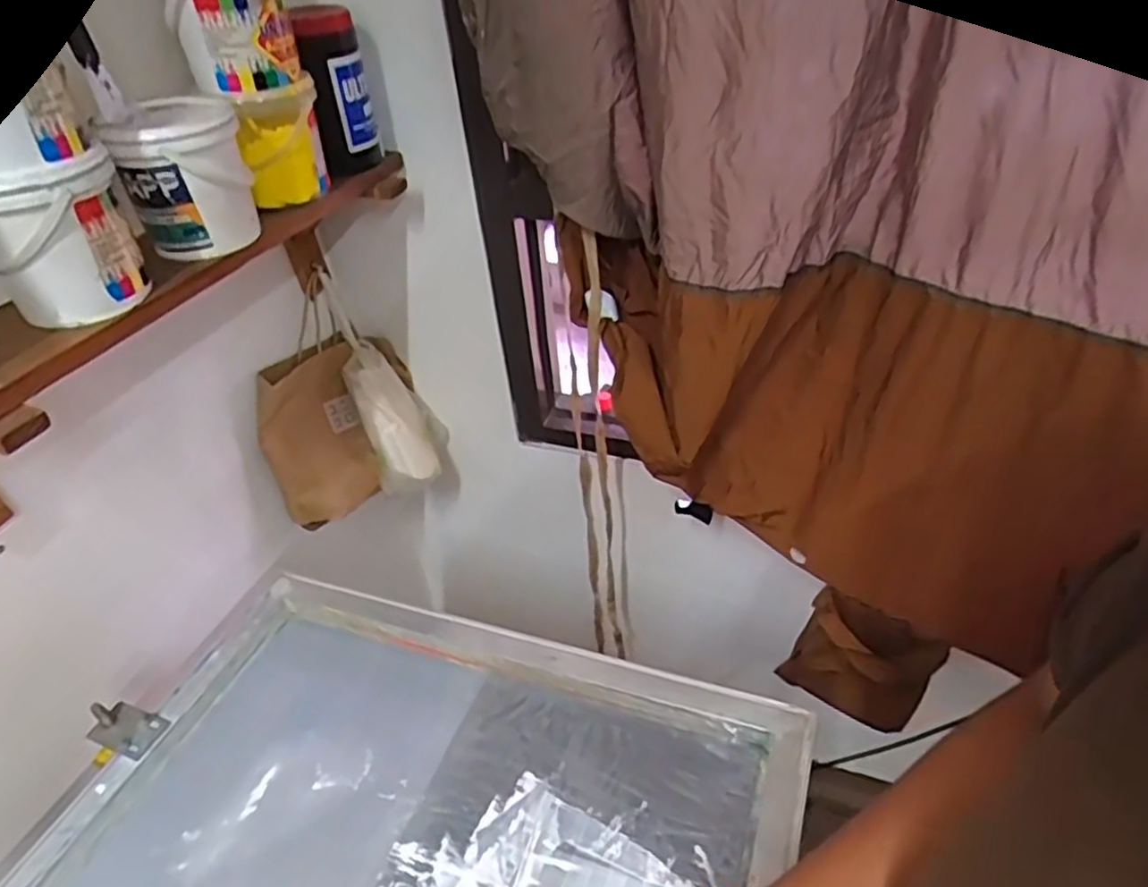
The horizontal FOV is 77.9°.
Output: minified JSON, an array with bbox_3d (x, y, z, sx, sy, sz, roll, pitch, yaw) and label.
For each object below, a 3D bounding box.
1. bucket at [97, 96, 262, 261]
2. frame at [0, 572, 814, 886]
[{"bbox_3d":[-0.384,-0.264,0.711,0.113,0.128,0.106,-22,42,-19],"label":"bucket"},{"bbox_3d":[-0.157,0.358,0.643,0.630,0.046,0.456,11,42,20],"label":"frame"}]

